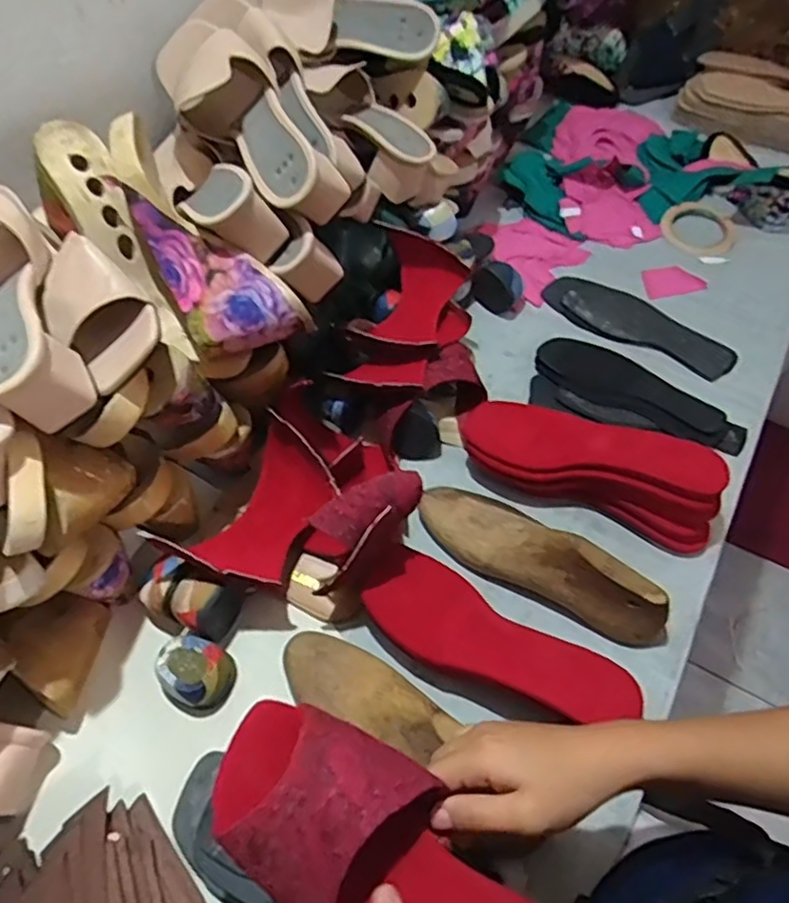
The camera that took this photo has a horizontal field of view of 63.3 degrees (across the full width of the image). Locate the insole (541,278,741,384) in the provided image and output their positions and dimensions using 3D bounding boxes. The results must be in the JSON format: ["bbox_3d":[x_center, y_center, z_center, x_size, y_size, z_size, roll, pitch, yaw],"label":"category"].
[{"bbox_3d":[0.300,-0.161,0.798,0.239,0.010,0.092,37,62,25],"label":"insole"}]

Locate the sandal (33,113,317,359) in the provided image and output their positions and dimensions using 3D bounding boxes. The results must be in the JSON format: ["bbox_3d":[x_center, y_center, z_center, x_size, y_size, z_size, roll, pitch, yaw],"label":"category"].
[{"bbox_3d":[-0.191,-0.173,0.554,0.264,0.101,0.102,41,62,2],"label":"sandal"}]

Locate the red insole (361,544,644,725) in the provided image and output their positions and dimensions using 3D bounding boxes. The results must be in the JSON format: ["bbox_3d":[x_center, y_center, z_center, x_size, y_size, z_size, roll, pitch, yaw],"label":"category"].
[{"bbox_3d":[0.082,0.155,0.521,0.224,0.018,0.078,29,59,18],"label":"red insole"}]

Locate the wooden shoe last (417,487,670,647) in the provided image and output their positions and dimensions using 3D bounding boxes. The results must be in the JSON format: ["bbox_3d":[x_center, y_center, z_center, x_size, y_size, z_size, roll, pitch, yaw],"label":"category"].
[{"bbox_3d":[0.130,0.089,0.576,0.236,0.072,0.071,34,61,23],"label":"wooden shoe last"}]

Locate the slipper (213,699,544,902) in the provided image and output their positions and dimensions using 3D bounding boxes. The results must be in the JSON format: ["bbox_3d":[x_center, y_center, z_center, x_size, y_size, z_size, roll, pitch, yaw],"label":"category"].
[{"bbox_3d":[0.013,0.228,0.336,0.241,0.040,0.086,37,60,1],"label":"slipper"}]

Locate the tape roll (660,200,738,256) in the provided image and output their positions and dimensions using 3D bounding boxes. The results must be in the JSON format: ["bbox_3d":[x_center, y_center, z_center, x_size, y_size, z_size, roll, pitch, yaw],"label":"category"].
[{"bbox_3d":[0.433,-0.320,0.906,0.103,0.022,0.097,0,54,1],"label":"tape roll"}]

